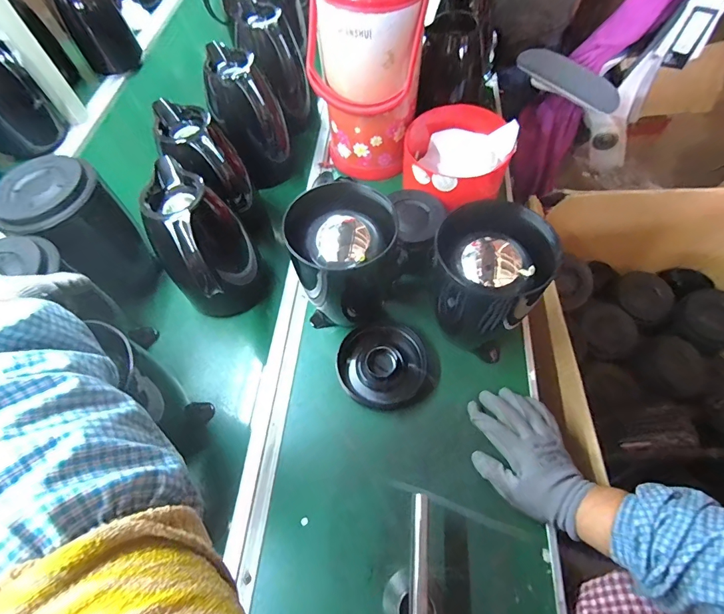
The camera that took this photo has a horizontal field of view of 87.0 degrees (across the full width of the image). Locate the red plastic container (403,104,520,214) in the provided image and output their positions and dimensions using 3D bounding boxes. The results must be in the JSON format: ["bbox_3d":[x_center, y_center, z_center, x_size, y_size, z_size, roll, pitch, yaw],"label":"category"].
[{"bbox_3d":[0.157,-0.248,0.643,0.173,0.096,0.169,8,61,8],"label":"red plastic container"}]

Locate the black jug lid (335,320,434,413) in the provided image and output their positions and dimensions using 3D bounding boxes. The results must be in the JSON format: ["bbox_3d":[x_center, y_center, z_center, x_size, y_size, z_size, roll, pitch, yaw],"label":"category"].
[{"bbox_3d":[0.034,0.081,0.526,0.124,0.036,0.120,-2,60,3],"label":"black jug lid"}]

